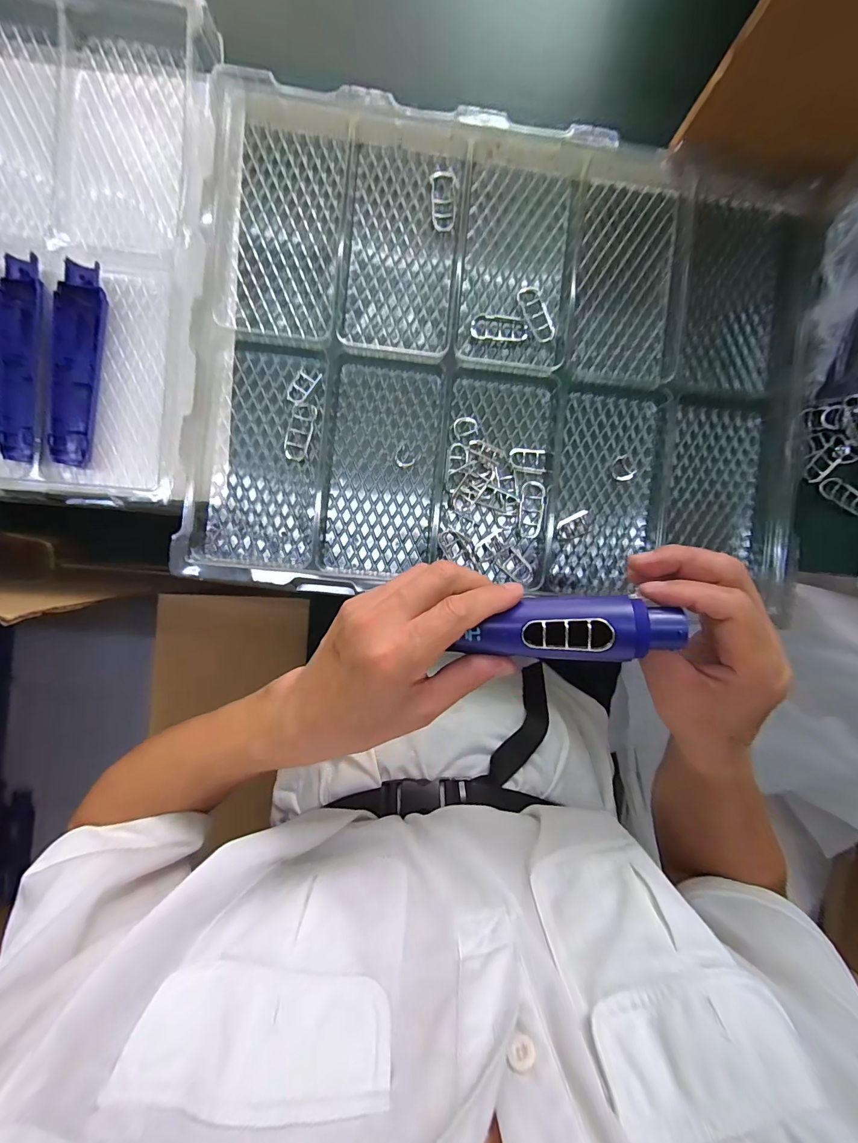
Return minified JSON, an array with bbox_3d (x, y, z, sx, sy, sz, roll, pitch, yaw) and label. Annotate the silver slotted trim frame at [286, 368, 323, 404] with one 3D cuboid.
[{"bbox_3d":[-0.114,-0.168,0.374,0.019,0.004,0.035,32,88,-3],"label":"silver slotted trim frame"}]

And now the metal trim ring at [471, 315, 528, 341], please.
[{"bbox_3d":[0.066,-0.229,0.385,0.053,0.005,0.020,4,90,-3],"label":"metal trim ring"}]

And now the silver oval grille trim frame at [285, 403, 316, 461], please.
[{"bbox_3d":[-0.117,-0.127,0.374,0.022,0.004,0.051,13,89,-3],"label":"silver oval grille trim frame"}]

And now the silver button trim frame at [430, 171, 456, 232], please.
[{"bbox_3d":[0.013,-0.343,0.379,0.023,0.010,0.054,0,90,-3],"label":"silver button trim frame"}]

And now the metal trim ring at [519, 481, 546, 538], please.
[{"bbox_3d":[0.096,-0.058,0.385,0.022,0.010,0.052,8,89,-3],"label":"metal trim ring"}]

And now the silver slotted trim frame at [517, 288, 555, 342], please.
[{"bbox_3d":[0.101,-0.242,0.386,0.023,0.006,0.055,-27,91,-3],"label":"silver slotted trim frame"}]

